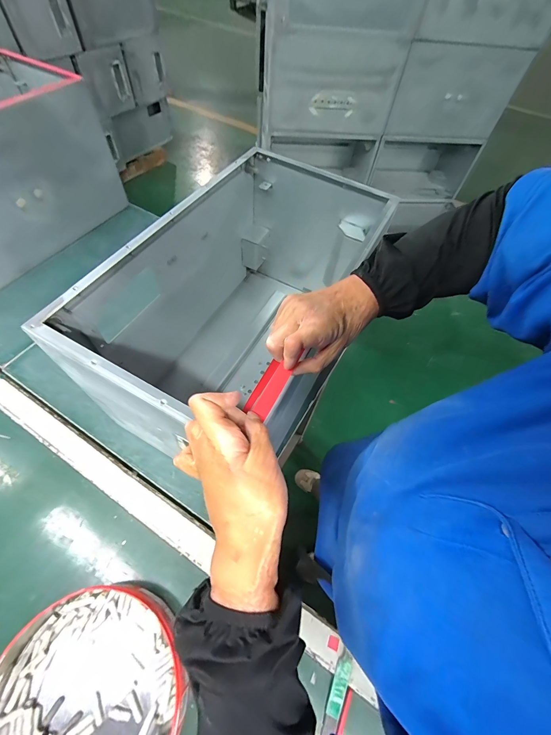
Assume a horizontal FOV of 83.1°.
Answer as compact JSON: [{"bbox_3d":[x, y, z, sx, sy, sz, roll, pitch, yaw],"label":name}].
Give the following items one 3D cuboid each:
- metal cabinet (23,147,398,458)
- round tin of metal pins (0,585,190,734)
[{"bbox_3d":[-0.040,-0.121,0.613,0.293,0.331,0.591,26,61,10],"label":"metal cabinet"},{"bbox_3d":[-0.262,0.455,0.412,0.258,0.052,0.253,2,60,-3],"label":"round tin of metal pins"}]

